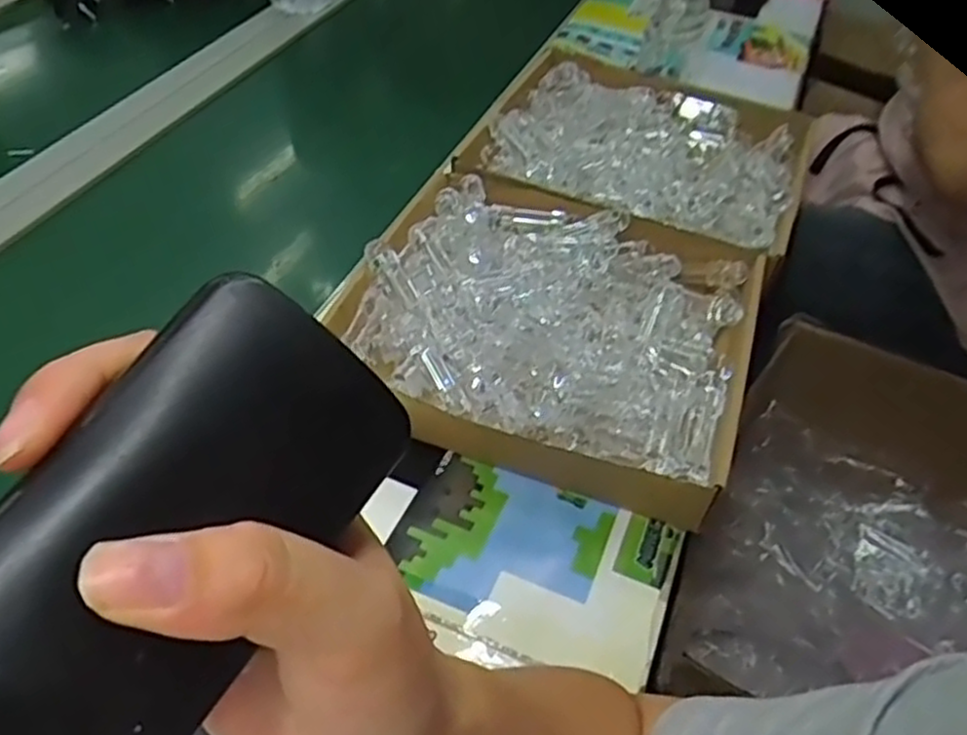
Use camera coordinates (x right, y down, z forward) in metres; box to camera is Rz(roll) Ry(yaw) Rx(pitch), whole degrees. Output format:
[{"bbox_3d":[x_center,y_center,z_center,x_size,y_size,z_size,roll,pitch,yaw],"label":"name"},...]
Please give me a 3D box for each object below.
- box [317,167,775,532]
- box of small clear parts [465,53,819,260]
[{"bbox_3d":[0.056,-0.046,0.619,0.302,0.080,0.278,18,48,12],"label":"box"},{"bbox_3d":[0.175,-0.236,0.823,0.321,0.055,0.332,18,48,12],"label":"box of small clear parts"}]

